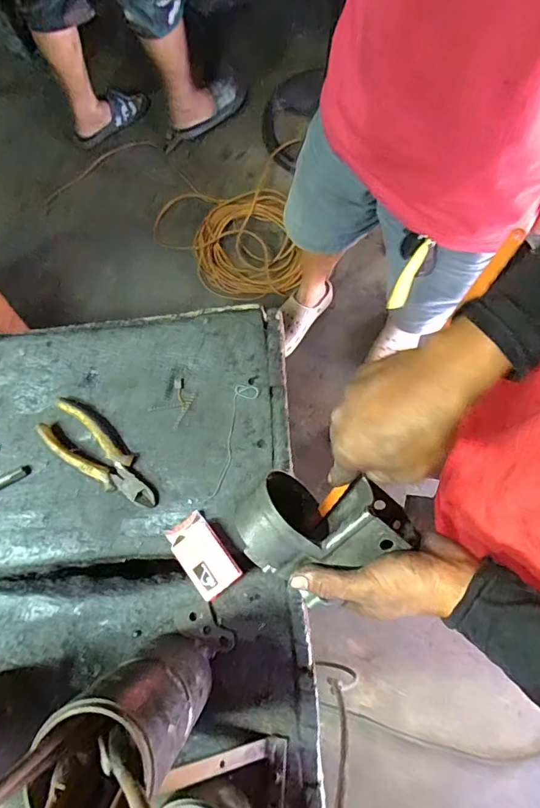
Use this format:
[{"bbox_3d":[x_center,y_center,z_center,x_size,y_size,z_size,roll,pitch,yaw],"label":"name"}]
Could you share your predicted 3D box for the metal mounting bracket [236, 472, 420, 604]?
[{"bbox_3d":[0.046,0.101,0.407,0.137,0.069,0.108,-31,79,-5],"label":"metal mounting bracket"}]

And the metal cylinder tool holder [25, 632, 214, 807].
[{"bbox_3d":[-0.098,0.232,0.354,0.079,0.179,0.067,-7,78,0],"label":"metal cylinder tool holder"}]

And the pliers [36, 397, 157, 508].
[{"bbox_3d":[-0.182,0.056,0.492,0.151,0.015,0.054,41,82,9],"label":"pliers"}]

